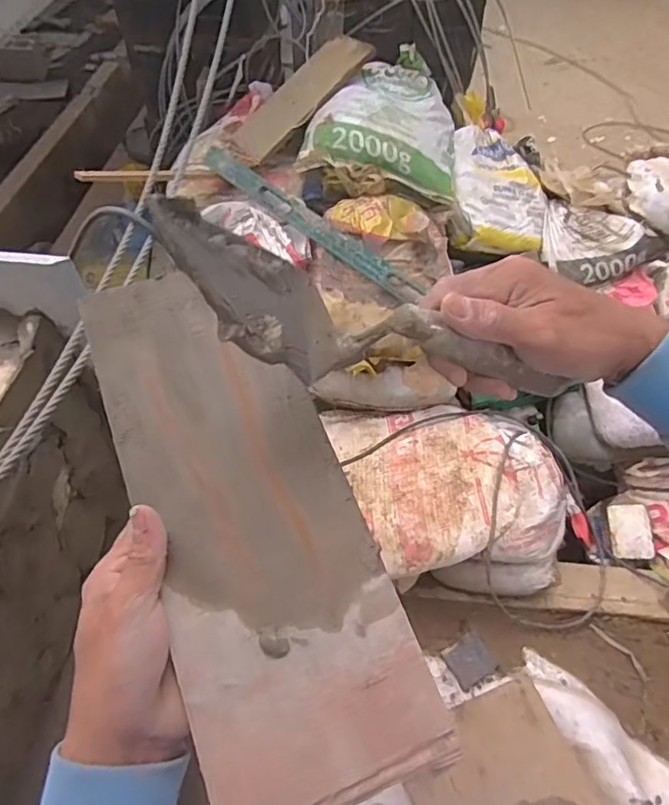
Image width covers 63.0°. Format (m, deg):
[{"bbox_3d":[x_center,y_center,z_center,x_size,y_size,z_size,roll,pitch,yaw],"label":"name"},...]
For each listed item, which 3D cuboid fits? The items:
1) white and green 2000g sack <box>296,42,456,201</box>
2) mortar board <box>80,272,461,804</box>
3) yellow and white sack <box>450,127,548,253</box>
[{"bbox_3d":[0.172,-0.858,1.635,0.432,0.155,0.584,11,53,7],"label":"white and green 2000g sack"},{"bbox_3d":[-0.059,0.057,0.335,0.127,0.011,0.337,-22,67,-16],"label":"mortar board"},{"bbox_3d":[0.521,-0.688,1.734,0.306,0.162,0.460,5,53,3],"label":"yellow and white sack"}]

